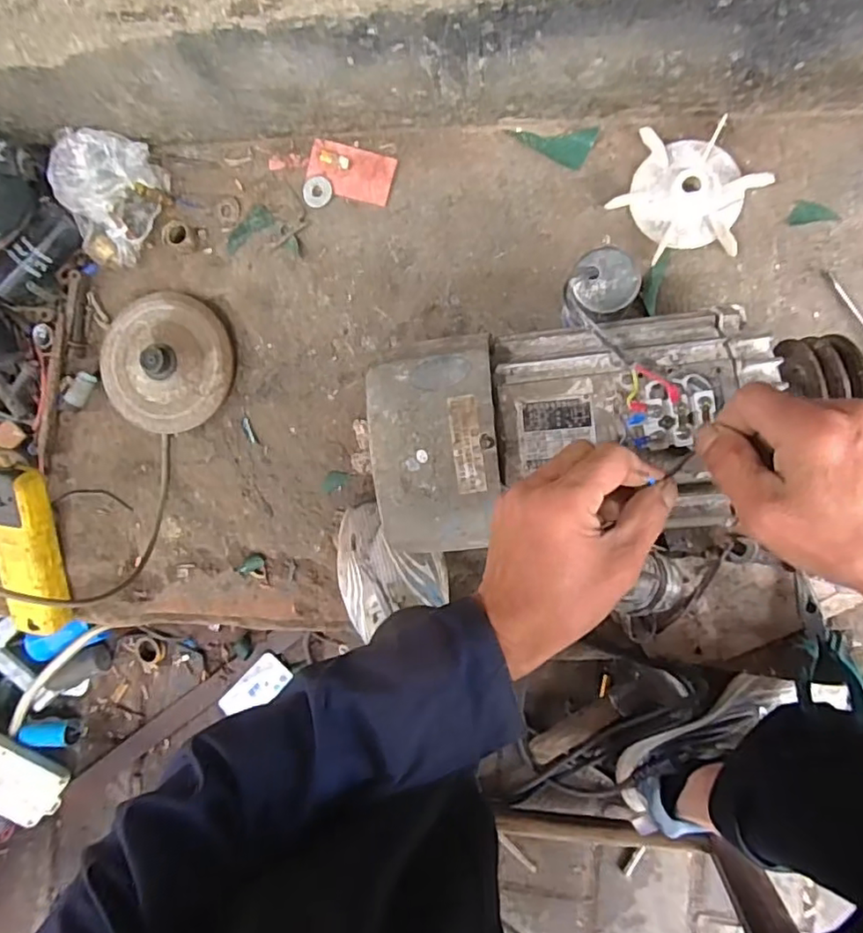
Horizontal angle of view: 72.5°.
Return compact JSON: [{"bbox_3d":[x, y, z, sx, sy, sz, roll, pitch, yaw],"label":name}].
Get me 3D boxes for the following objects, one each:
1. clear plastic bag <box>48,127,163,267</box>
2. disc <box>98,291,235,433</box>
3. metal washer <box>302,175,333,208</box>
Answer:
[{"bbox_3d":[-0.334,-0.277,0.601,0.071,0.079,0.124,29,96,7],"label":"clear plastic bag"},{"bbox_3d":[-0.281,-0.112,0.618,0.144,0.036,0.144,0,92,9],"label":"disc"},{"bbox_3d":[-0.118,-0.283,0.604,0.032,0.004,0.031,0,92,9],"label":"metal washer"}]

